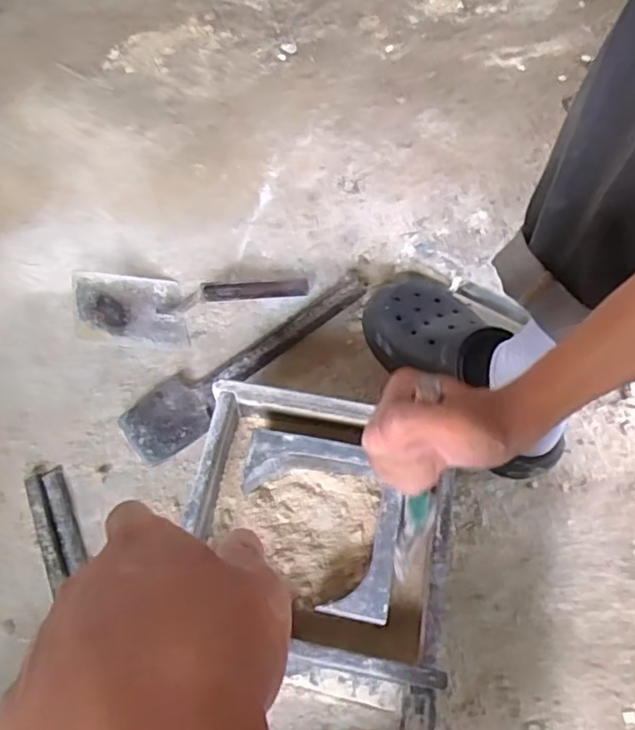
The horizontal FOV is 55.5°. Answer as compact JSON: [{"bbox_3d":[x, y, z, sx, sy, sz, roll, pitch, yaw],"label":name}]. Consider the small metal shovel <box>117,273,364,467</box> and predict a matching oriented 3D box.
[{"bbox_3d":[-0.083,-0.018,0.741,0.354,0.022,0.082,-40,67,-19],"label":"small metal shovel"}]

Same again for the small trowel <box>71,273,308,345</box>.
[{"bbox_3d":[-0.150,-0.085,0.743,0.272,0.066,0.104,-10,59,-2],"label":"small trowel"}]

